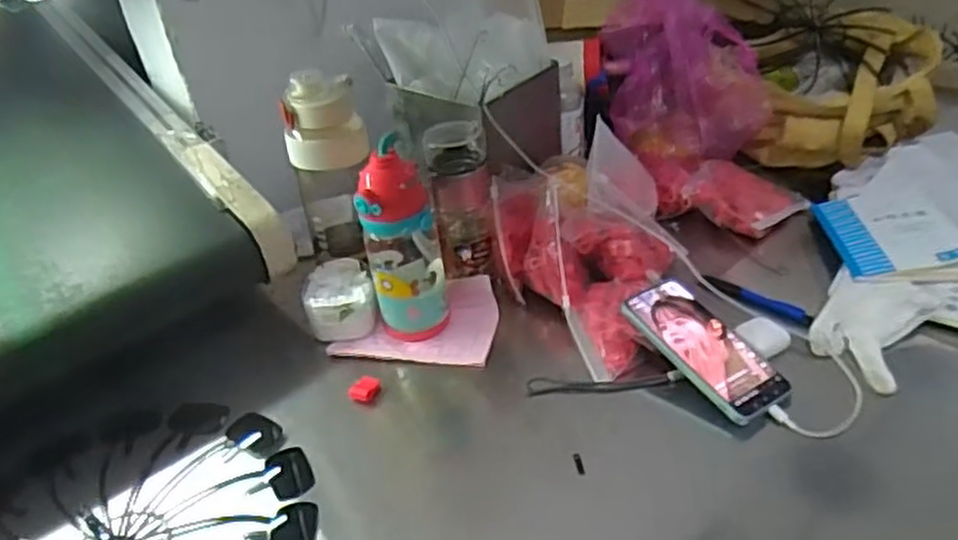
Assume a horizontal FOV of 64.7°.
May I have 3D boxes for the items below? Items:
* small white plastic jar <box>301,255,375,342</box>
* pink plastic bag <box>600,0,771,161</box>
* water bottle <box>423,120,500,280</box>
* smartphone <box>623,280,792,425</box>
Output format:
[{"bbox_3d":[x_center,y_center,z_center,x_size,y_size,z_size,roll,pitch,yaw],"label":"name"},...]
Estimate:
[{"bbox_3d":[-0.154,0.035,0.839,0.075,0.056,0.087,-14,37,-11],"label":"small white plastic jar"},{"bbox_3d":[0.260,-0.260,0.979,0.188,0.151,0.185,-2,36,7],"label":"pink plastic bag"},{"bbox_3d":[-0.017,-0.073,0.820,0.064,0.162,0.064,-5,36,2],"label":"water bottle"},{"bbox_3d":[0.211,0.071,0.710,0.075,0.010,0.159,-24,53,-23],"label":"smartphone"}]

